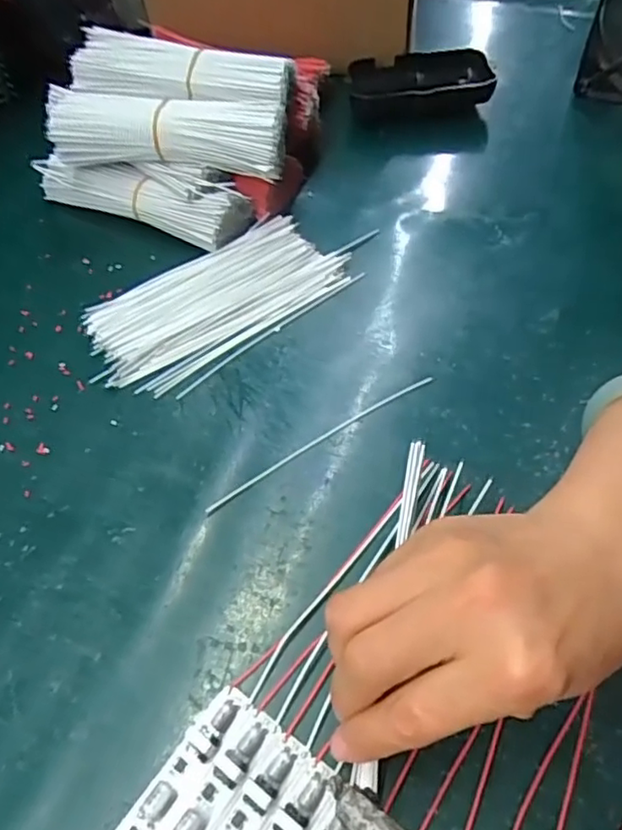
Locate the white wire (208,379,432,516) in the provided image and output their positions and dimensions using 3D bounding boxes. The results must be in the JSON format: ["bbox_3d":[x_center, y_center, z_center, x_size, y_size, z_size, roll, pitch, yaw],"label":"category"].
[{"bbox_3d":[0.007,0.012,0.326,0.140,0.004,0.004,-29,59,-16],"label":"white wire"}]

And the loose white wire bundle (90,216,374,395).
[{"bbox_3d":[-0.051,-0.075,0.385,0.174,0.011,0.085,-31,59,-17],"label":"loose white wire bundle"}]

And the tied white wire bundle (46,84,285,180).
[{"bbox_3d":[-0.092,-0.182,0.395,0.149,0.031,0.044,7,56,6],"label":"tied white wire bundle"}]

